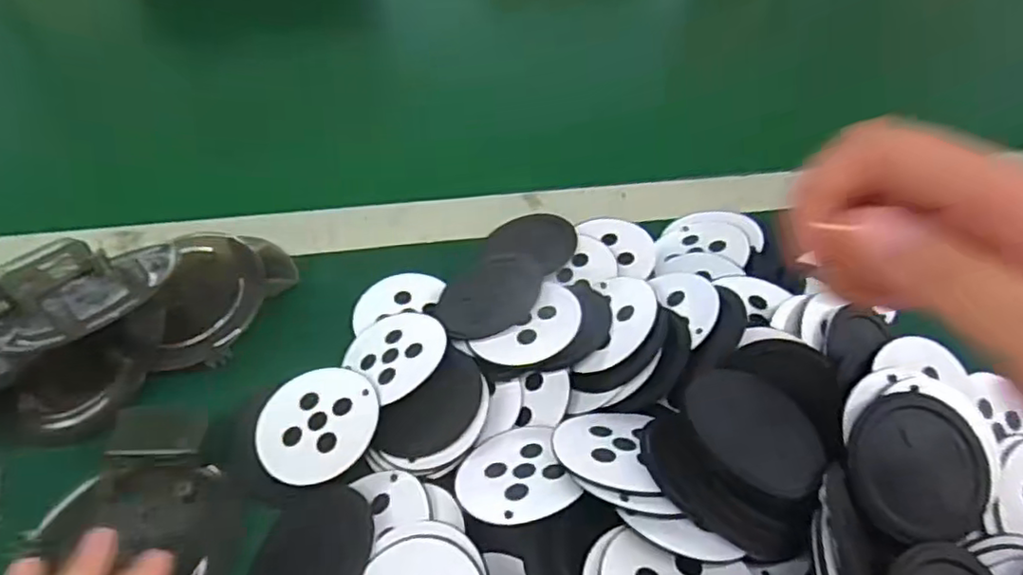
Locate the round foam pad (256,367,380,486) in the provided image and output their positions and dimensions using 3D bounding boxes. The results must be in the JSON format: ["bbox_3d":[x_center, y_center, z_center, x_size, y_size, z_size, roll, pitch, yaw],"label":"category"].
[{"bbox_3d":[-0.098,0.068,0.314,0.060,0.004,0.060,-4,54,5],"label":"round foam pad"}]

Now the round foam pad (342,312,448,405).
[{"bbox_3d":[-0.062,0.034,0.340,0.051,0.004,0.059,-40,44,-20],"label":"round foam pad"}]

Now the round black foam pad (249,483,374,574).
[{"bbox_3d":[-0.089,0.118,0.275,0.058,0.006,0.062,-14,46,15],"label":"round black foam pad"}]

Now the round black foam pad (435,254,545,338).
[{"bbox_3d":[-0.011,0.003,0.361,0.064,0.004,0.068,-21,37,-8],"label":"round black foam pad"}]

